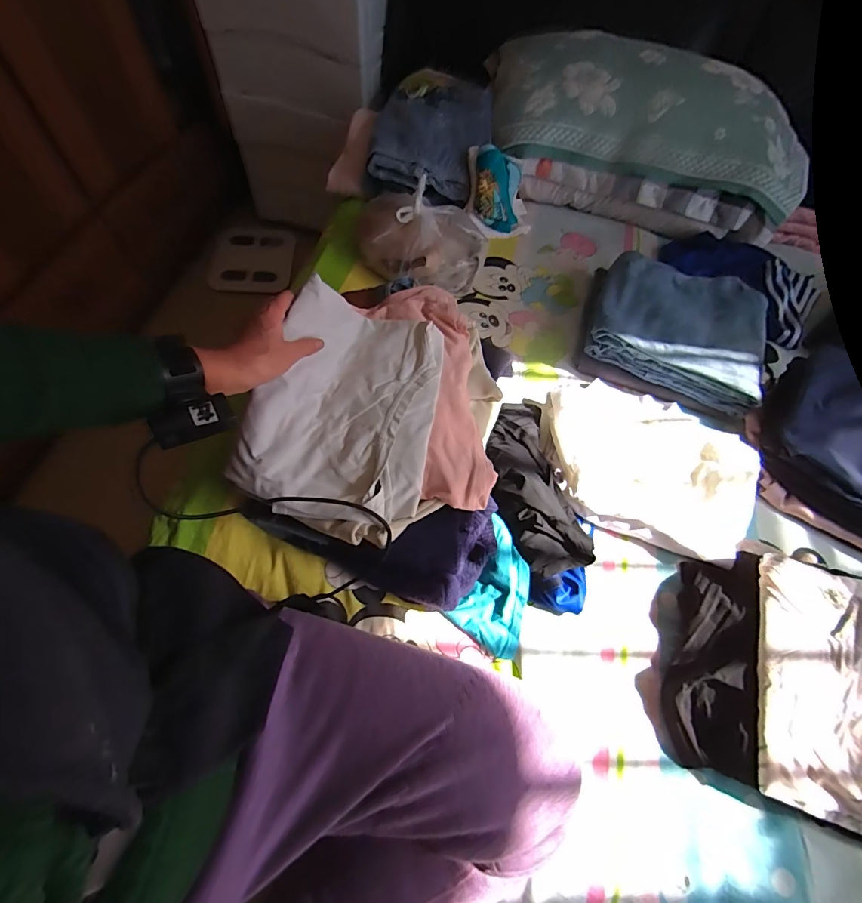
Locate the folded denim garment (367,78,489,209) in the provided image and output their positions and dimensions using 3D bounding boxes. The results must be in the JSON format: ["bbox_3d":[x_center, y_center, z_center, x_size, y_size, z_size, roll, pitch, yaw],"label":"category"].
[{"bbox_3d":[0.003,-0.688,0.939,0.248,0.103,0.300,4,62,-4],"label":"folded denim garment"}]

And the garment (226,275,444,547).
[{"bbox_3d":[-0.098,-0.061,0.520,0.215,0.134,0.275,19,61,7],"label":"garment"}]

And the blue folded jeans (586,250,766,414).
[{"bbox_3d":[0.465,-0.235,0.800,0.310,0.075,0.302,19,61,7],"label":"blue folded jeans"}]

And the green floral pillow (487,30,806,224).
[{"bbox_3d":[0.495,-0.764,0.946,0.720,0.139,0.311,13,62,1],"label":"green floral pillow"}]

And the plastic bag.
[{"bbox_3d":[-0.022,-0.407,0.825,0.229,0.138,0.194,-14,65,-13],"label":"plastic bag"}]

